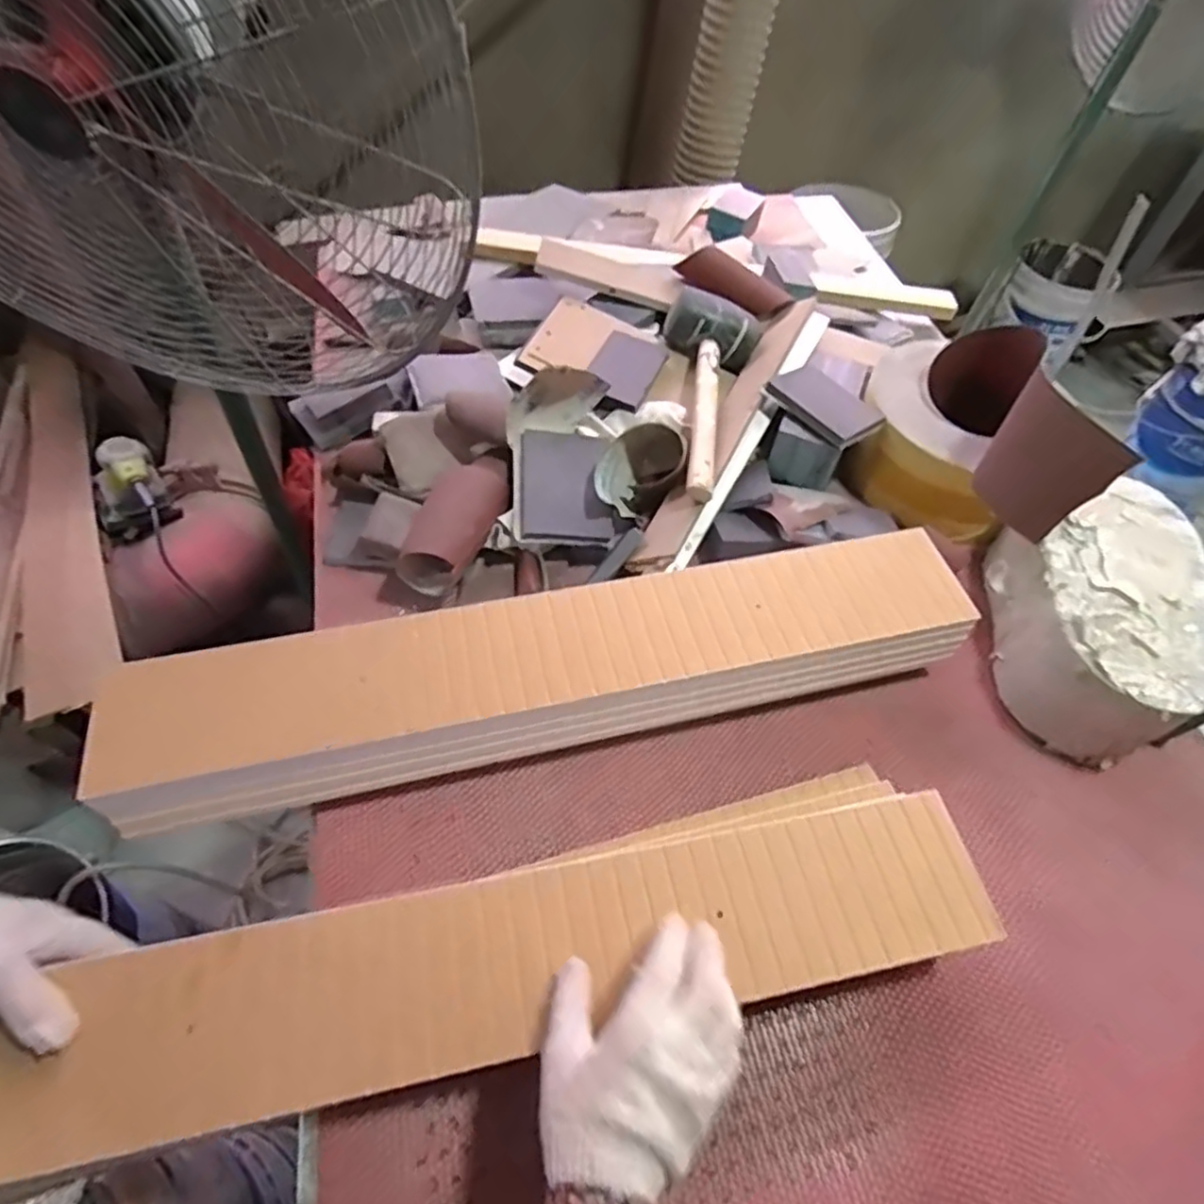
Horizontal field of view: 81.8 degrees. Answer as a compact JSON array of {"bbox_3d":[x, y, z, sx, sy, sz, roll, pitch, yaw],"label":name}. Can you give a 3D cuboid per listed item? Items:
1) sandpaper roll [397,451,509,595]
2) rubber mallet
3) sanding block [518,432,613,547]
[{"bbox_3d":[-0.155,-0.092,0.758,0.076,0.059,0.171,25,73,12],"label":"sandpaper roll"},{"bbox_3d":[0.118,-0.250,0.833,0.124,0.068,0.317,11,55,4],"label":"rubber mallet"},{"bbox_3d":[-0.042,-0.131,0.777,0.102,0.015,0.130,0,74,-13],"label":"sanding block"}]

